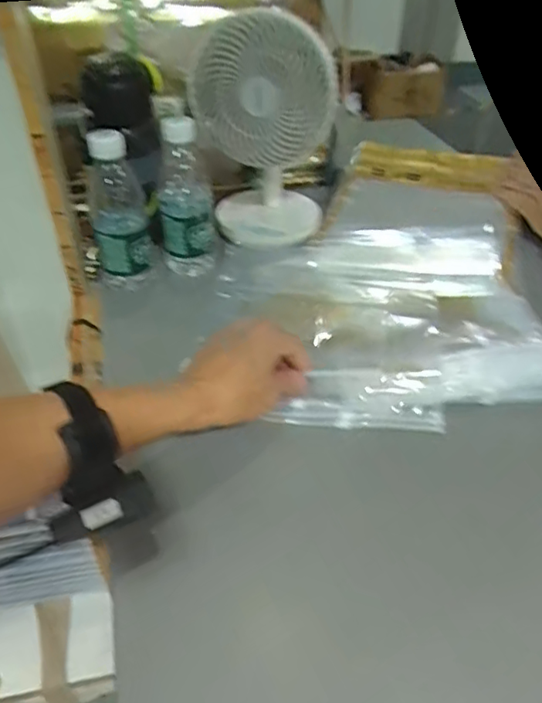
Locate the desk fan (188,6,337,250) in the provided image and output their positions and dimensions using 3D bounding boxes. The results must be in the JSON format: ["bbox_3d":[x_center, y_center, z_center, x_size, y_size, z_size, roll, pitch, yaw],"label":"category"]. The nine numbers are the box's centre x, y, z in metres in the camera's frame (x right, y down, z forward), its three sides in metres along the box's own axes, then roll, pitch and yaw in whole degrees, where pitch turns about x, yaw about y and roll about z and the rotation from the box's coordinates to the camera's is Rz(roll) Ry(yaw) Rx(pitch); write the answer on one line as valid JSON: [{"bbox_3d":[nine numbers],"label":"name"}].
[{"bbox_3d":[-0.009,-0.257,0.682,0.159,0.232,0.125,1,41,2],"label":"desk fan"}]

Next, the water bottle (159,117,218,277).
[{"bbox_3d":[-0.098,-0.179,0.655,0.063,0.167,0.065,-5,41,-6],"label":"water bottle"}]

